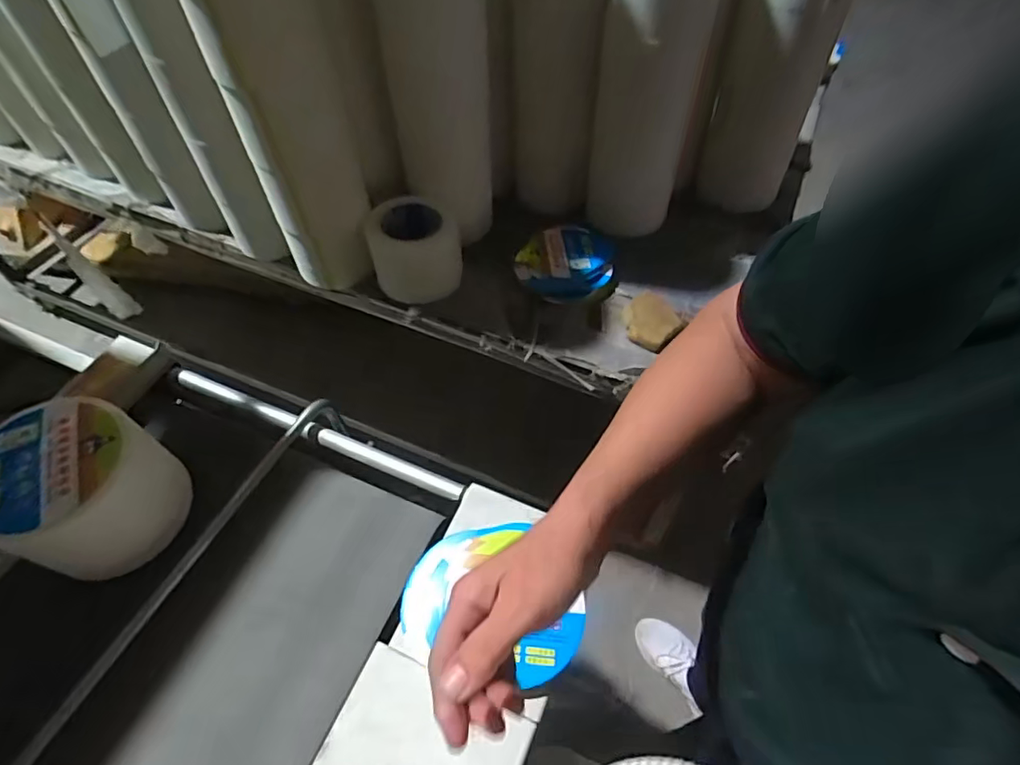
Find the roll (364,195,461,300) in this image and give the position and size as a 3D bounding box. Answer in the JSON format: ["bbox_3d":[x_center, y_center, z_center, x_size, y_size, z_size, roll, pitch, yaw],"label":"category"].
[{"bbox_3d":[-0.143,-0.198,0.823,0.127,0.126,0.118,-11,56,-7],"label":"roll"}]

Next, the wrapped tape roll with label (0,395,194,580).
[{"bbox_3d":[-0.357,0.090,0.460,0.139,0.083,0.122,24,59,16],"label":"wrapped tape roll with label"}]

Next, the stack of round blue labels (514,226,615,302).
[{"bbox_3d":[0.091,-0.182,0.840,0.159,0.035,0.135,-23,58,-15],"label":"stack of round blue labels"}]

